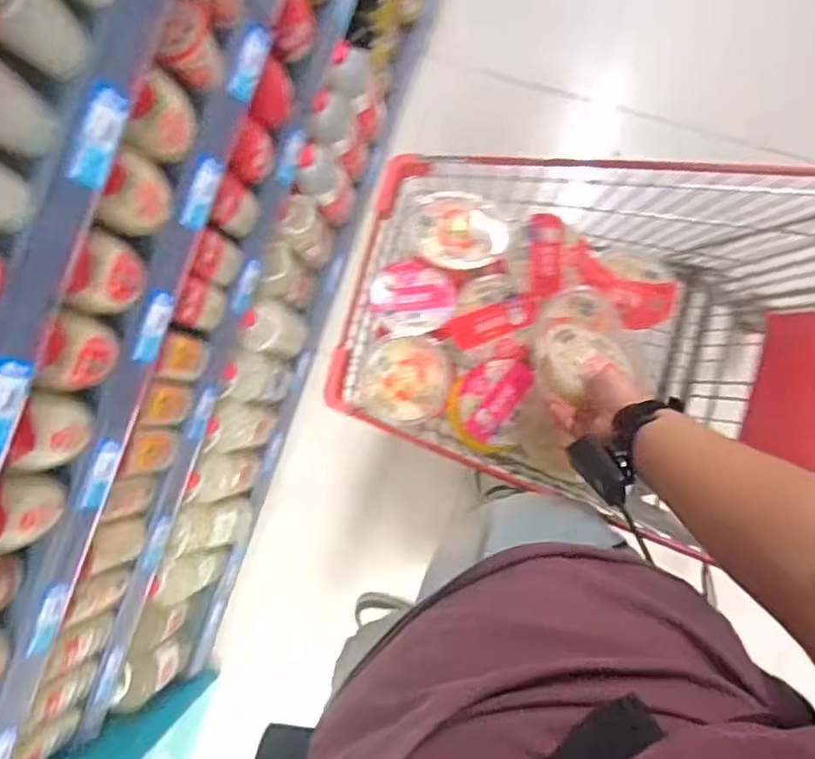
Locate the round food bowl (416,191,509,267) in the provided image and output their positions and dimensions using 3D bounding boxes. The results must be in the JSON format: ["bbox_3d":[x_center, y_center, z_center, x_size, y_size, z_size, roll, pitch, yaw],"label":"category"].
[{"bbox_3d":[0.080,-0.216,0.889,0.134,0.063,0.113,1,87,4],"label":"round food bowl"}]

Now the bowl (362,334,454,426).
[{"bbox_3d":[0.001,0.001,0.839,0.122,0.042,0.117,0,87,4],"label":"bowl"}]

